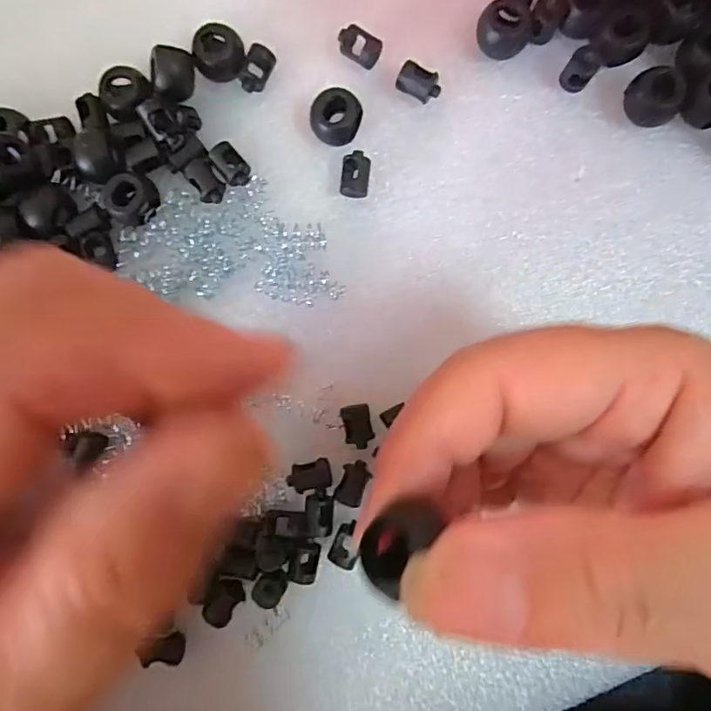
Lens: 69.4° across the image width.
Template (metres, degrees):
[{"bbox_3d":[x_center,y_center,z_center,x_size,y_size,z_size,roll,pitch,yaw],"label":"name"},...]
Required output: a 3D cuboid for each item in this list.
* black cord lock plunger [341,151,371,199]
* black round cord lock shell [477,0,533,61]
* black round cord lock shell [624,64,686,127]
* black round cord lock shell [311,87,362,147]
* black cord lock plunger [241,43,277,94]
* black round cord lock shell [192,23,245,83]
[{"bbox_3d":[0.000,-0.062,0.178,0.009,0.008,0.016,3,89,2],"label":"black cord lock plunger"},{"bbox_3d":[0.050,-0.110,0.175,0.015,0.013,0.016,0,88,3],"label":"black round cord lock shell"},{"bbox_3d":[0.099,-0.085,0.171,0.015,0.013,0.017,-41,86,1],"label":"black round cord lock shell"},{"bbox_3d":[-0.006,-0.080,0.176,0.017,0.015,0.015,-16,88,2],"label":"black round cord lock shell"},{"bbox_3d":[-0.034,-0.100,0.180,0.007,0.008,0.016,20,89,4],"label":"black cord lock plunger"},{"bbox_3d":[-0.047,-0.105,0.177,0.017,0.008,0.015,-1,88,3],"label":"black round cord lock shell"}]

